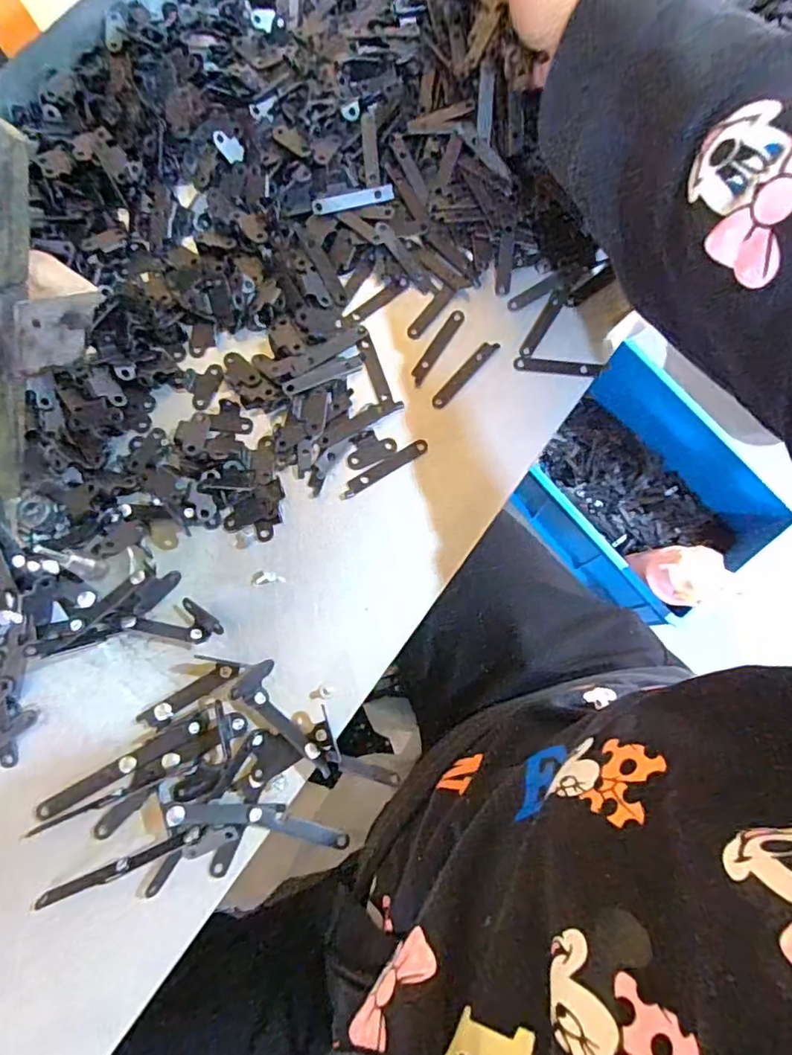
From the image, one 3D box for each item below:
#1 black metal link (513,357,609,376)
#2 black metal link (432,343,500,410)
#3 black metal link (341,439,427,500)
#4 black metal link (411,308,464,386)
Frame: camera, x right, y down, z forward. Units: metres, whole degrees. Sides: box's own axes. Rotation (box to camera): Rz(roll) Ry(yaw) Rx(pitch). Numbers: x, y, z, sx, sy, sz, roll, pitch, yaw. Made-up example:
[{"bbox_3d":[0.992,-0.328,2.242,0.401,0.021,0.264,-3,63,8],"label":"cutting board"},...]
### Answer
[{"bbox_3d":[0.097,-0.094,0.336,0.053,0.005,0.009,7,77,3],"label":"black metal link"},{"bbox_3d":[0.040,-0.090,0.335,0.008,0.004,0.054,41,81,10],"label":"black metal link"},{"bbox_3d":[-0.007,-0.033,0.322,0.056,0.004,0.009,-32,78,-5],"label":"black metal link"},{"bbox_3d":[0.025,-0.107,0.340,0.009,0.004,0.053,31,80,8],"label":"black metal link"}]

